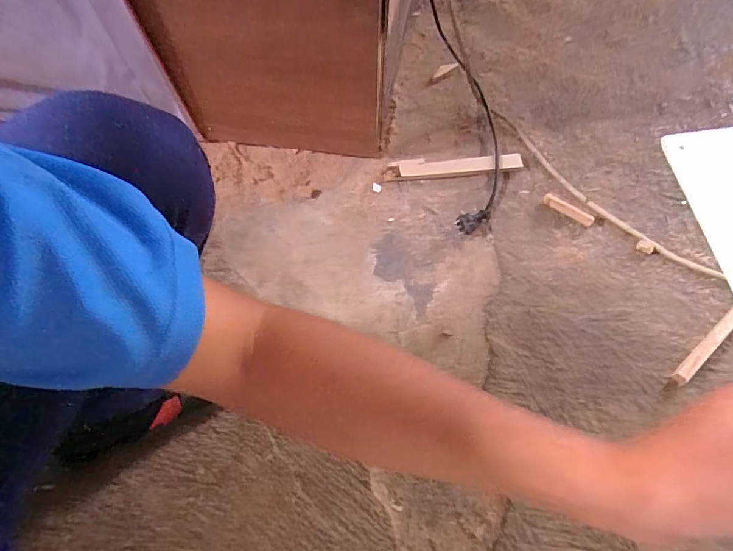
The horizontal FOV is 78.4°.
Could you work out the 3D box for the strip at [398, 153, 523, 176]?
[{"bbox_3d":[0.171,-0.197,0.807,0.219,0.009,0.034,-5,61,-3],"label":"strip"}]

